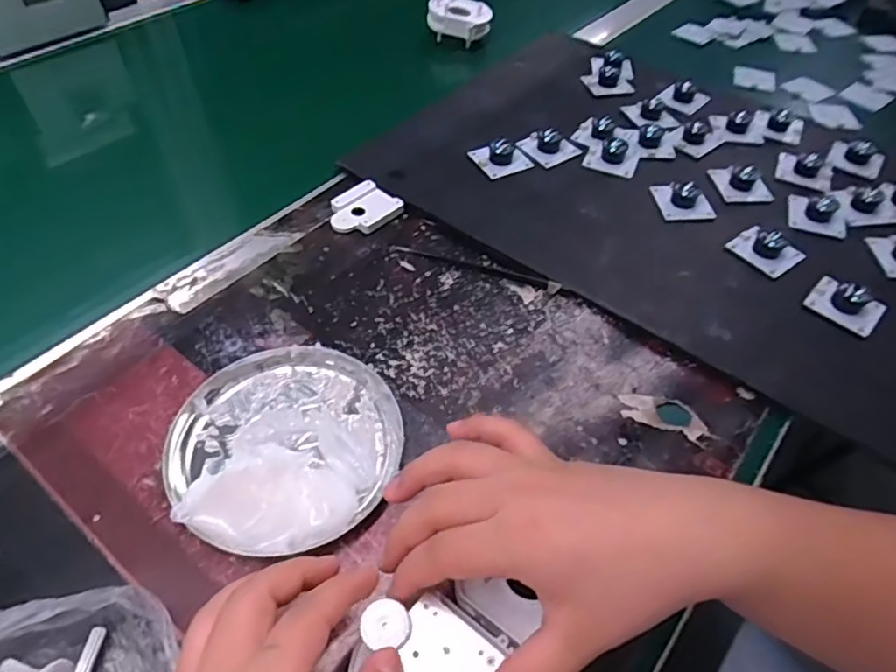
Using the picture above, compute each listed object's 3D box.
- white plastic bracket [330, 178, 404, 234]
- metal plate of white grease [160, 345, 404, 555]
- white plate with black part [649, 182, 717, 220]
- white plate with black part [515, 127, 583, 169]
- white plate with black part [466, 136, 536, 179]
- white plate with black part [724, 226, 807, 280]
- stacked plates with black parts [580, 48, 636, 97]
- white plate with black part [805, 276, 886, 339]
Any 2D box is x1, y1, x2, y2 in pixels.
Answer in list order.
[{"bbox_3d":[-0.069,-0.101,0.472,0.047,0.011,0.054,33,56,22],"label":"white plastic bracket"},{"bbox_3d":[-0.093,0.055,0.336,0.127,0.027,0.126,1,50,-2],"label":"metal plate of white grease"},{"bbox_3d":[0.194,-0.114,0.486,0.040,0.018,0.039,-2,50,-5],"label":"white plate with black part"},{"bbox_3d":[0.090,-0.176,0.526,0.044,0.022,0.043,-33,59,-27],"label":"white plate with black part"},{"bbox_3d":[0.047,-0.159,0.513,0.046,0.019,0.040,-22,55,-20],"label":"white plate with black part"},{"bbox_3d":[0.239,-0.068,0.447,0.035,0.019,0.046,-27,56,-23],"label":"white plate with black part"},{"bbox_3d":[0.169,-0.274,0.619,0.051,0.017,0.082,11,50,6],"label":"stacked plates with black parts"},{"bbox_3d":[0.278,-0.024,0.413,0.044,0.020,0.031,36,57,25],"label":"white plate with black part"}]

